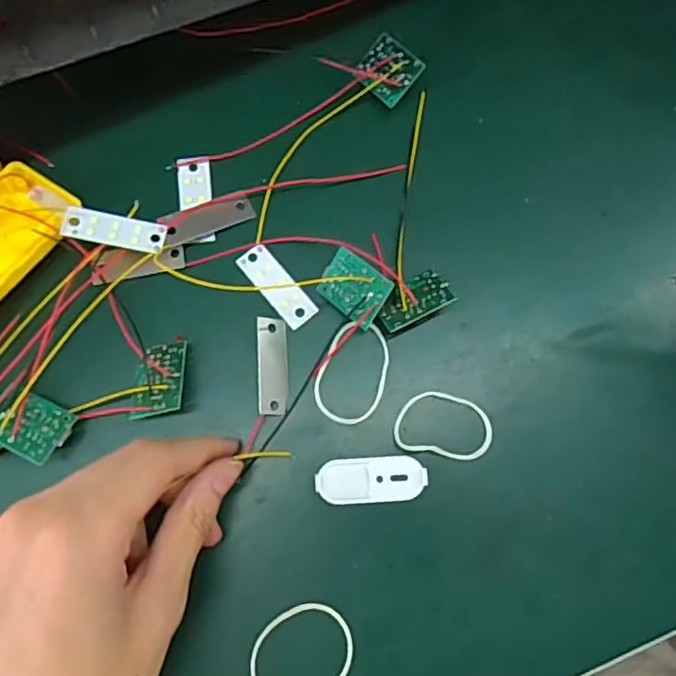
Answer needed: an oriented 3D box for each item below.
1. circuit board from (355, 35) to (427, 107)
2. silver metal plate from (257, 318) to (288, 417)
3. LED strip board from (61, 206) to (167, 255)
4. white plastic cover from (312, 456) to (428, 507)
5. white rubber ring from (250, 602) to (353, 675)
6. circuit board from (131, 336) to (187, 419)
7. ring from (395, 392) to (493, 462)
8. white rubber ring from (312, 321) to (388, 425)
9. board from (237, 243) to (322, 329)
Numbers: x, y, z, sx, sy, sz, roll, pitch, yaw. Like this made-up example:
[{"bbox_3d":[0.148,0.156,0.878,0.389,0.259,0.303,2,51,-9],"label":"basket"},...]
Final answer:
[{"bbox_3d":[0.026,-0.139,0.318,0.027,0.004,0.033,-46,65,12],"label":"circuit board"},{"bbox_3d":[-0.032,0.013,0.291,0.015,0.004,0.045,7,76,-34],"label":"silver metal plate"},{"bbox_3d":[-0.105,-0.051,0.291,0.045,0.004,0.016,10,69,-10],"label":"LED strip board"},{"bbox_3d":[0.015,0.065,0.281,0.050,0.004,0.020,-3,76,-2],"label":"white plastic cover"},{"bbox_3d":[-0.016,0.138,0.264,0.046,0.004,0.039,-27,78,-8],"label":"white rubber ring"},{"bbox_3d":[-0.082,0.017,0.280,0.025,0.005,0.037,-10,61,9],"label":"circuit board"},{"bbox_3d":[0.050,0.040,0.287,0.045,0.004,0.030,10,76,1],"label":"ring"},{"bbox_3d":[0.008,0.016,0.290,0.032,0.008,0.048,24,81,0],"label":"white rubber ring"},{"bbox_3d":[-0.030,-0.026,0.302,0.016,0.004,0.046,-39,80,-10],"label":"board"}]

